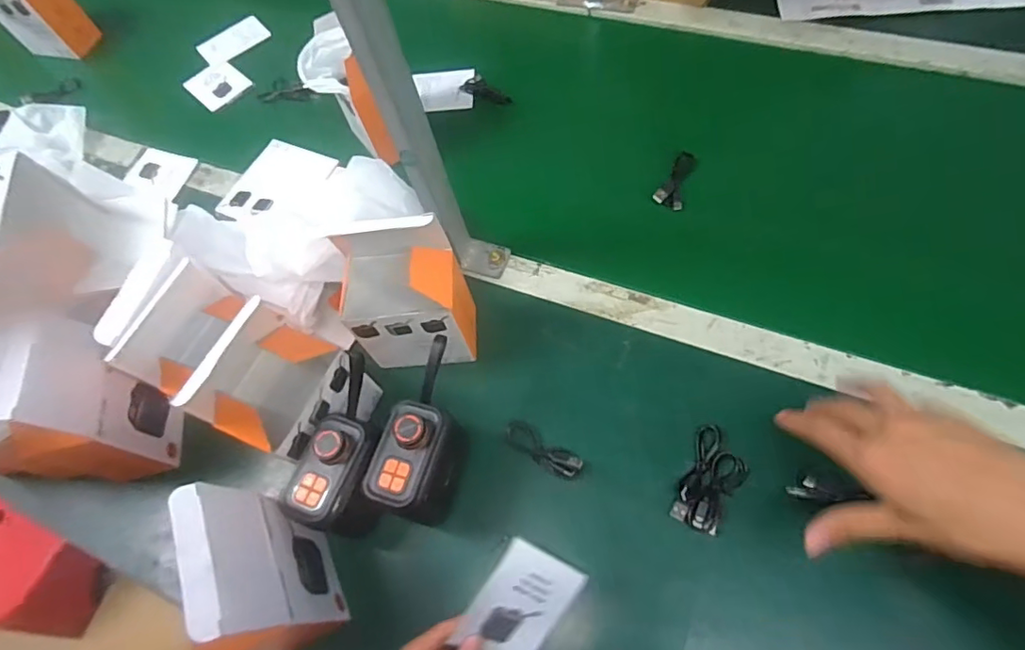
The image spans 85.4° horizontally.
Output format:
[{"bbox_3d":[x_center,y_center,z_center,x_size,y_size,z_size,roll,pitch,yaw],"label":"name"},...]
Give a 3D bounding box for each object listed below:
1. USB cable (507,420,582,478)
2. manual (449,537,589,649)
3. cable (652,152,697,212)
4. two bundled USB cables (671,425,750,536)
[{"bbox_3d":[0.027,0.112,0.507,0.076,0.010,0.025,31,71,22],"label":"USB cable"},{"bbox_3d":[0.004,0.208,0.410,0.071,0.008,0.088,37,89,-17],"label":"manual"},{"bbox_3d":[0.186,-0.164,0.630,0.032,0.024,0.069,19,67,17],"label":"cable"},{"bbox_3d":[0.173,0.133,0.477,0.047,0.012,0.086,20,68,18],"label":"two bundled USB cables"}]

